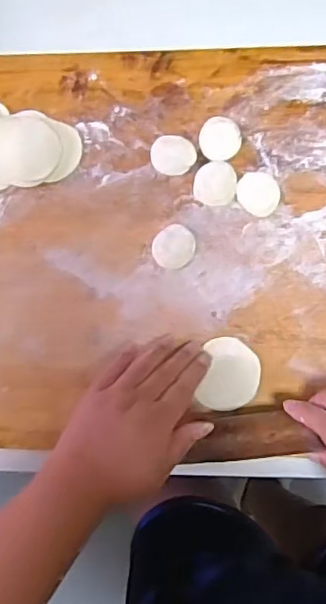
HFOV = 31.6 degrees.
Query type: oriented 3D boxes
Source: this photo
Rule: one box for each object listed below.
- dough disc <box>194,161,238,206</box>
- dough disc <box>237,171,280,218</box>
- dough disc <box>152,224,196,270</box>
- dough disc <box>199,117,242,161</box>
[{"bbox_3d":[0.045,-0.101,0.493,0.036,0.006,0.037,0,86,5],"label":"dough disc"},{"bbox_3d":[0.082,-0.093,0.493,0.034,0.006,0.038,-42,84,1],"label":"dough disc"},{"bbox_3d":[0.010,-0.047,0.498,0.038,0.010,0.035,0,86,5],"label":"dough disc"},{"bbox_3d":[0.049,-0.141,0.497,0.035,0.004,0.037,0,86,5],"label":"dough disc"}]

